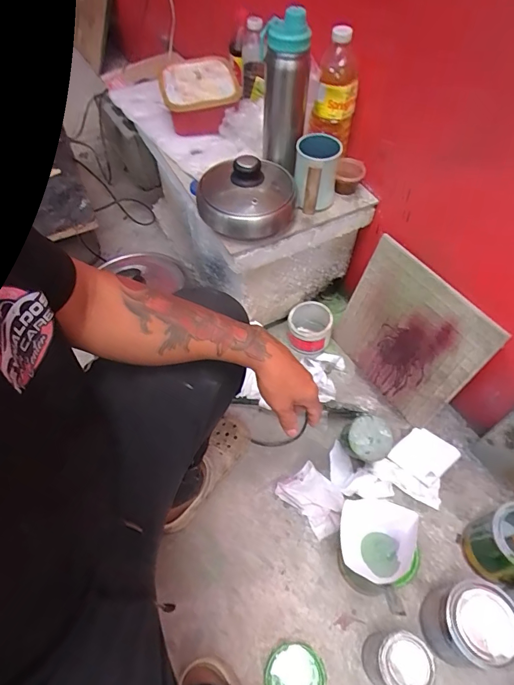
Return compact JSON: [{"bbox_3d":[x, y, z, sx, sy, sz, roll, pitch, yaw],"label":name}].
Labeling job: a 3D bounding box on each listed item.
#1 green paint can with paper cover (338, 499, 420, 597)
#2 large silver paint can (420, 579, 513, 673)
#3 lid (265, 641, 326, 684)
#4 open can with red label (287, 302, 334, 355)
[{"bbox_3d":[0.188,0.337,0.658,0.118,0.169,0.120,7,55,5],"label":"green paint can with paper cover"},{"bbox_3d":[0.318,0.428,0.610,0.108,0.142,0.102,0,54,0],"label":"large silver paint can"},{"bbox_3d":[0.060,0.531,0.634,0.090,0.004,0.090,0,54,0],"label":"lid"},{"bbox_3d":[0.127,-0.029,0.976,0.100,0.082,0.110,0,54,0],"label":"open can with red label"}]

